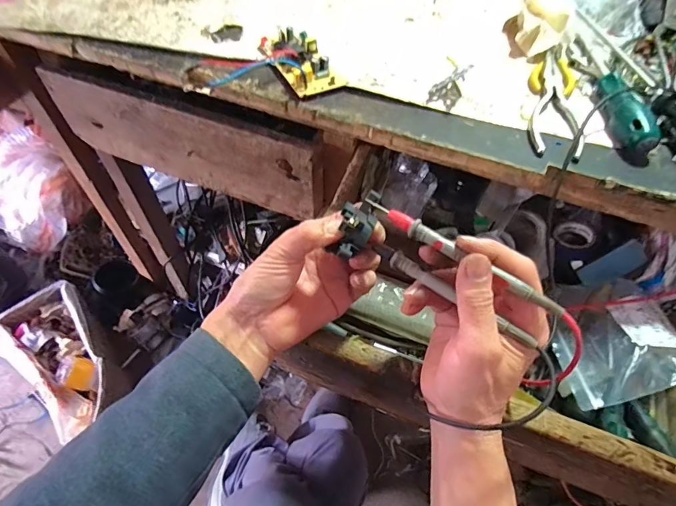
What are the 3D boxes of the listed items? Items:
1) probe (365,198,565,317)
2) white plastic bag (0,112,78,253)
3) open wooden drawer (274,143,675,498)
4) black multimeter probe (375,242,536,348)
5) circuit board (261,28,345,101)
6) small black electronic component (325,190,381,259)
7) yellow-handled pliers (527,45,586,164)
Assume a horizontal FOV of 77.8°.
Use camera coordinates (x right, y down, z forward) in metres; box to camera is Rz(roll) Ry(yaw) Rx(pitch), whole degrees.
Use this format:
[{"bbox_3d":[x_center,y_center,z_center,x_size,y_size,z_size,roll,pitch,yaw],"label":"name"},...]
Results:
[{"bbox_3d":[0.082,0.001,0.284,0.145,0.010,0.009,31,60,15],"label":"probe"},{"bbox_3d":[-0.833,-0.181,1.118,0.247,0.210,0.257,28,59,14],"label":"white plastic bag"},{"bbox_3d":[0.172,0.038,0.445,0.383,0.106,0.293,20,57,9],"label":"open wooden drawer"},{"bbox_3d":[0.080,0.028,0.292,0.121,0.007,0.011,32,60,18],"label":"black multimeter probe"},{"bbox_3d":[-0.039,-0.198,0.426,0.050,0.023,0.100,-23,61,-18],"label":"circuit board"},{"bbox_3d":[0.015,-0.024,0.315,0.024,0.019,0.056,24,72,12],"label":"small black electronic component"},{"bbox_3d":[0.212,-0.155,0.412,0.048,0.015,0.166,11,56,4],"label":"yellow-handled pliers"}]

